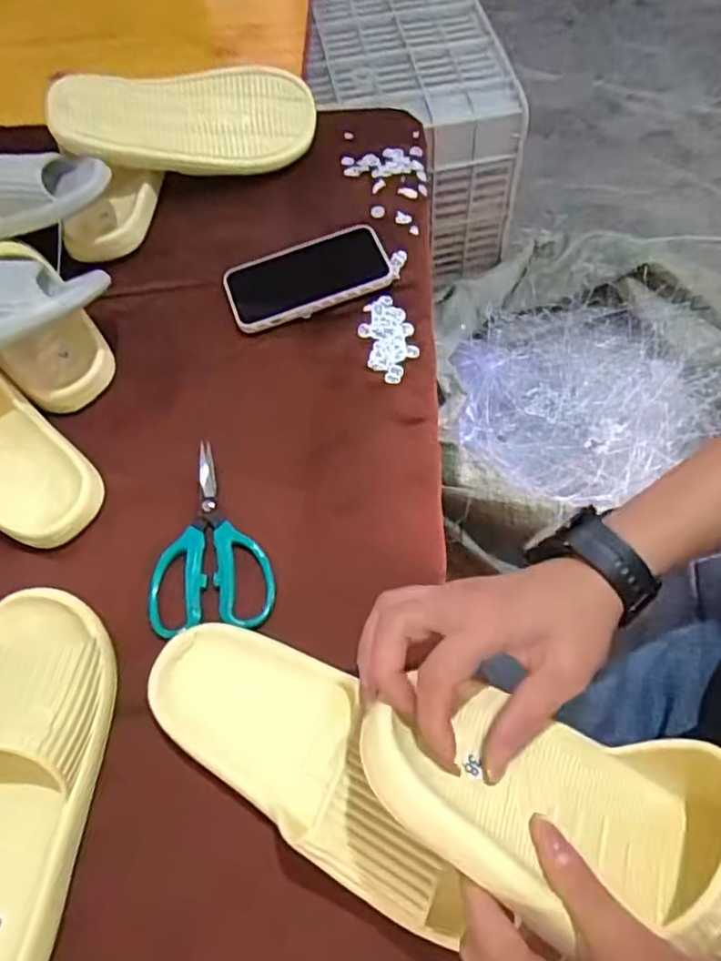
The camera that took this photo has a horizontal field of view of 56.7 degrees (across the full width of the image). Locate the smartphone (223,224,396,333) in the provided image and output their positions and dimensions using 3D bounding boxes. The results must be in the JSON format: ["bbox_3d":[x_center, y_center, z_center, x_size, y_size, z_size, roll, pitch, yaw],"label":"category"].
[{"bbox_3d":[-0.047,-0.189,0.612,0.150,0.014,0.076,-19,63,-7],"label":"smartphone"}]

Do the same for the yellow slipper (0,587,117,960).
[{"bbox_3d":[-0.220,0.184,0.417,0.099,0.065,0.244,-4,62,1],"label":"yellow slipper"}]

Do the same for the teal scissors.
[{"bbox_3d":[-0.113,0.041,0.512,0.090,0.015,0.147,-5,62,1],"label":"teal scissors"}]

